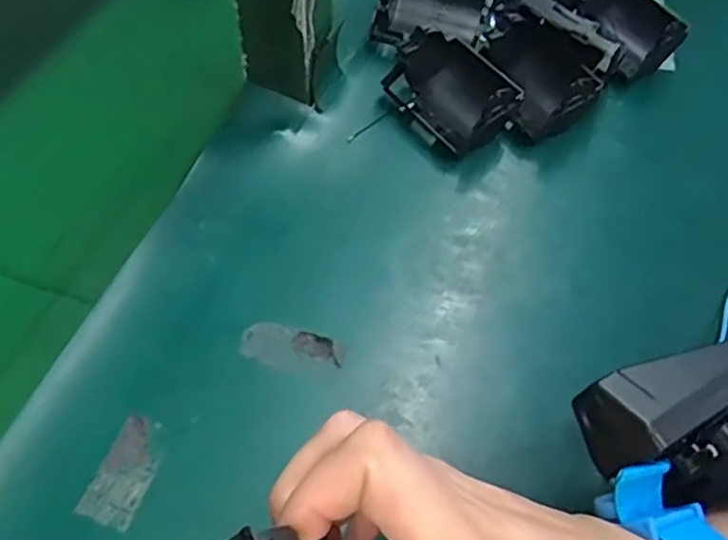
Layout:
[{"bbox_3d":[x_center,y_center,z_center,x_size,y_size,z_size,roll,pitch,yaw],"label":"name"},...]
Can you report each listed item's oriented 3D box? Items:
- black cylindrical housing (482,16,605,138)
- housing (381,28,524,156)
[{"bbox_3d":[0.108,-0.120,0.404,0.054,0.036,0.070,-18,58,-16],"label":"black cylindrical housing"},{"bbox_3d":[0.054,-0.109,0.397,0.050,0.040,0.073,-35,64,-25],"label":"housing"}]

